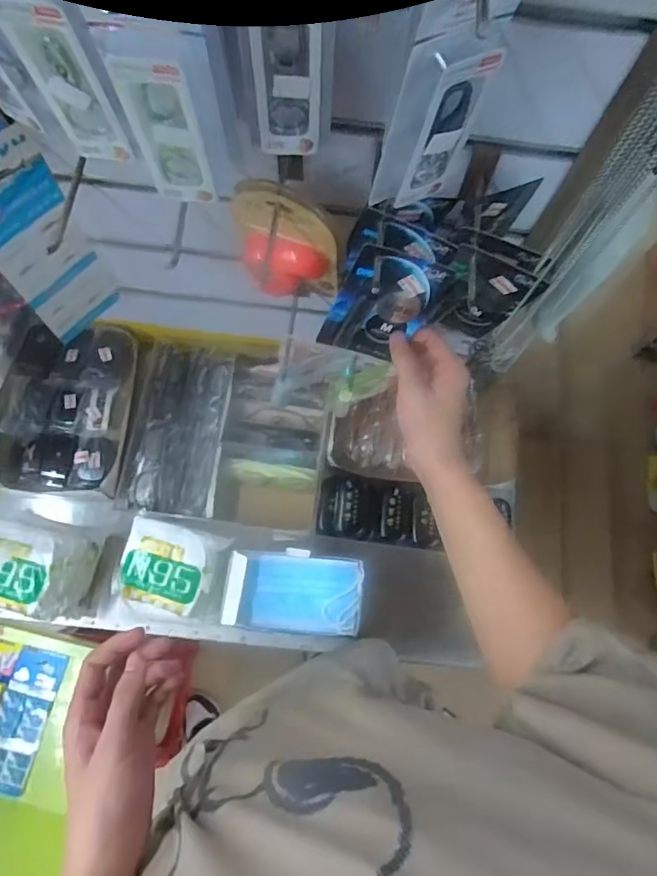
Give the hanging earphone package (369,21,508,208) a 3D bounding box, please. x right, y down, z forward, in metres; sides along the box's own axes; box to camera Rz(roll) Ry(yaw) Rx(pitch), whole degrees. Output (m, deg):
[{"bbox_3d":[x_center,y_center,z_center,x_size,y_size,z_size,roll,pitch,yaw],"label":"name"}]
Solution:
[{"bbox_3d":[0.061,-0.190,0.322,0.050,0.112,0.026,-24,80,-15],"label":"hanging earphone package"}]

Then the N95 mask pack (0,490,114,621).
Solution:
[{"bbox_3d":[-0.400,0.152,0.713,0.154,0.090,0.163,6,73,0],"label":"N95 mask pack"}]

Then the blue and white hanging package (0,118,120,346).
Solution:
[{"bbox_3d":[-0.310,-0.206,0.568,0.026,0.275,0.100,43,76,10],"label":"blue and white hanging package"}]

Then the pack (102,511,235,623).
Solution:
[{"bbox_3d":[-0.222,0.188,0.742,0.158,0.067,0.142,9,73,1],"label":"pack"}]

